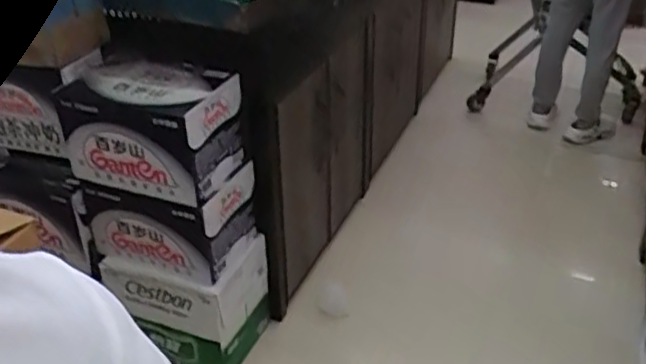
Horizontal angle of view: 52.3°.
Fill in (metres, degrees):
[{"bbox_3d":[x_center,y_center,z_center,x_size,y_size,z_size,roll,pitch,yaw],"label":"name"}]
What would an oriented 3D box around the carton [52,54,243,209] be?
[{"bbox_3d":[-0.401,-0.135,1.565,0.365,0.245,0.249,13,34,22],"label":"carton"}]

